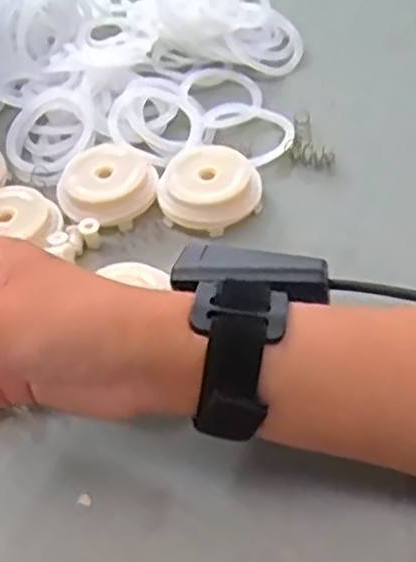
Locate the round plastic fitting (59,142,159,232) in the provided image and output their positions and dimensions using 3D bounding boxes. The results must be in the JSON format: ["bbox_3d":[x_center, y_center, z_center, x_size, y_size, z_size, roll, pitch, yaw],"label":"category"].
[{"bbox_3d":[-0.057,-0.055,0.423,0.048,0.017,0.056,28,57,27],"label":"round plastic fitting"}]

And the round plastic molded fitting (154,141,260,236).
[{"bbox_3d":[0.001,-0.051,0.407,0.055,0.023,0.044,-2,48,5],"label":"round plastic molded fitting"}]

